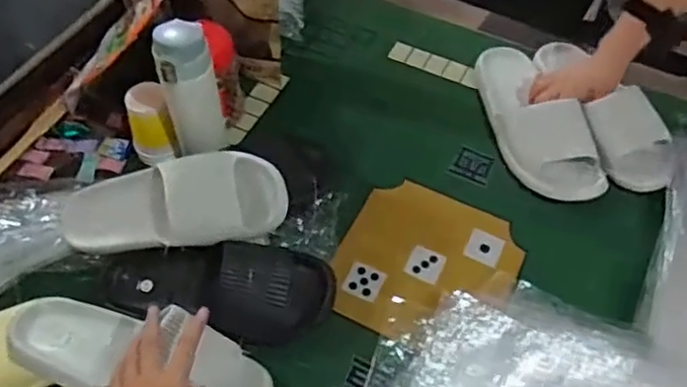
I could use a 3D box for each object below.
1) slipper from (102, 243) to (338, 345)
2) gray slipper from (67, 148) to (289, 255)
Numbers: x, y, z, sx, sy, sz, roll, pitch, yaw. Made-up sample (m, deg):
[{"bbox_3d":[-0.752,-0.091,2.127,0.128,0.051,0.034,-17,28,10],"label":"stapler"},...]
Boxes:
[{"bbox_3d":[-0.148,0.110,0.709,0.265,0.067,0.097,4,57,1],"label":"slipper"},{"bbox_3d":[-0.201,0.015,0.747,0.272,0.075,0.102,-7,80,11],"label":"gray slipper"}]

